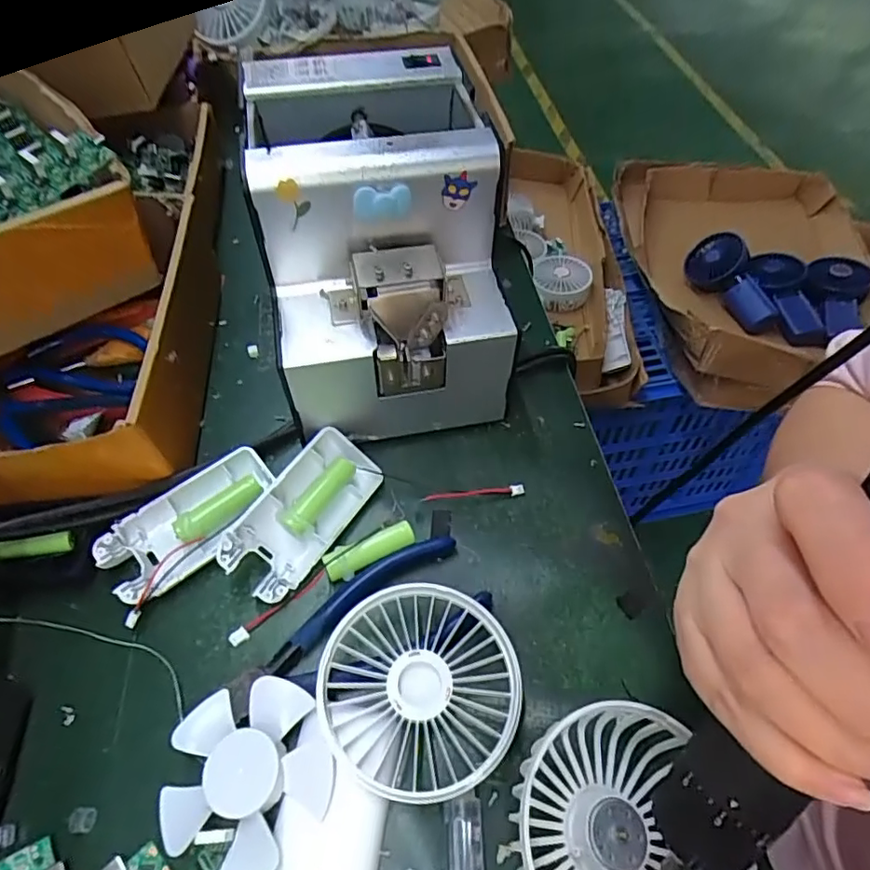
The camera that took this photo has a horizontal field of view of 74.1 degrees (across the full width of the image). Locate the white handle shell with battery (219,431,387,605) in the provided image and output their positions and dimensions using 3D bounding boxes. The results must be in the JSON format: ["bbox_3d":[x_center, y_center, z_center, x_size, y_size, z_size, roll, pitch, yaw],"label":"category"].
[{"bbox_3d":[-0.073,0.040,0.309,0.048,0.027,0.091,28,59,18],"label":"white handle shell with battery"}]

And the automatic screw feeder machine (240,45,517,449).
[{"bbox_3d":[-0.032,-0.102,0.337,0.119,0.151,0.168,-10,55,-8],"label":"automatic screw feeder machine"}]

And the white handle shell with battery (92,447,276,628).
[{"bbox_3d":[-0.128,0.048,0.308,0.094,0.019,0.047,-36,63,-23],"label":"white handle shell with battery"}]

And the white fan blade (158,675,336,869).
[{"bbox_3d":[-0.079,0.142,0.241,0.068,0.021,0.068,0,55,-1],"label":"white fan blade"}]

